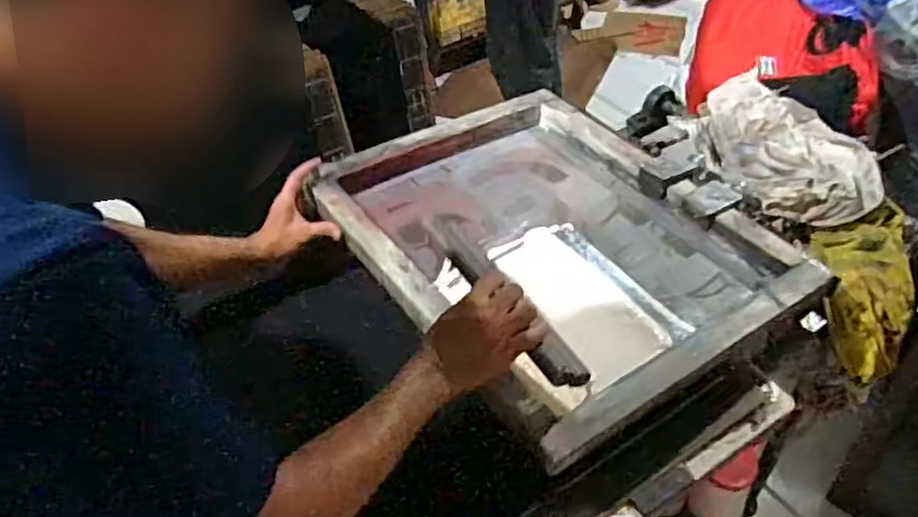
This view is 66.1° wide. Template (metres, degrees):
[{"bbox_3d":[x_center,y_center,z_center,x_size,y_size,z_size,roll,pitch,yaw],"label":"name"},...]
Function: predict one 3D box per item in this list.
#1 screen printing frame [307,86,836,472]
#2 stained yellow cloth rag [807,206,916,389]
[{"bbox_3d":[0.136,-0.039,0.987,0.497,0.061,0.571,-25,48,-28],"label":"screen printing frame"},{"bbox_3d":[0.566,0.043,0.980,0.124,0.055,0.238,4,80,10],"label":"stained yellow cloth rag"}]

